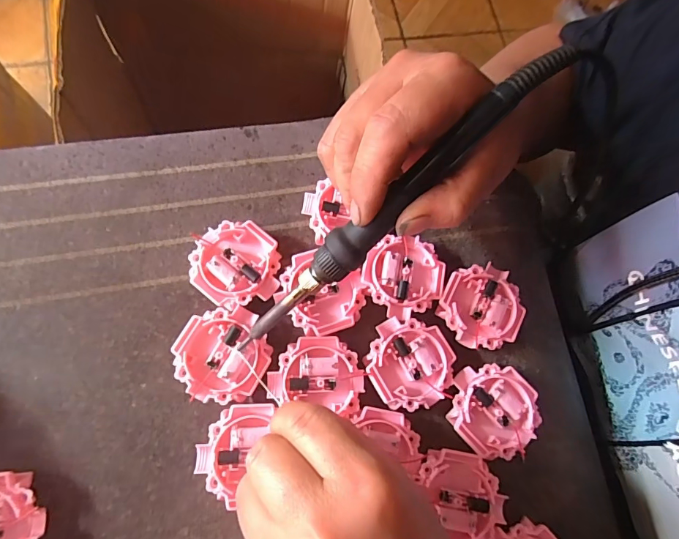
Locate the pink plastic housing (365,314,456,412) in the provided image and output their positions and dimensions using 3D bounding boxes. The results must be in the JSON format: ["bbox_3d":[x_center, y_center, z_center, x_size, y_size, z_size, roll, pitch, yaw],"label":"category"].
[{"bbox_3d":[0.043,0.056,0.252,0.051,0.010,0.054,2,75,-7],"label":"pink plastic housing"}]

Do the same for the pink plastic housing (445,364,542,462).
[{"bbox_3d":[0.094,0.087,0.257,0.051,0.023,0.051,14,74,-4],"label":"pink plastic housing"}]

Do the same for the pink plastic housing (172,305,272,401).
[{"bbox_3d":[-0.067,0.049,0.241,0.051,0.011,0.052,2,75,-7],"label":"pink plastic housing"}]

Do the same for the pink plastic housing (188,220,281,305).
[{"bbox_3d":[-0.064,-0.004,0.256,0.051,0.013,0.050,2,75,-7],"label":"pink plastic housing"}]

